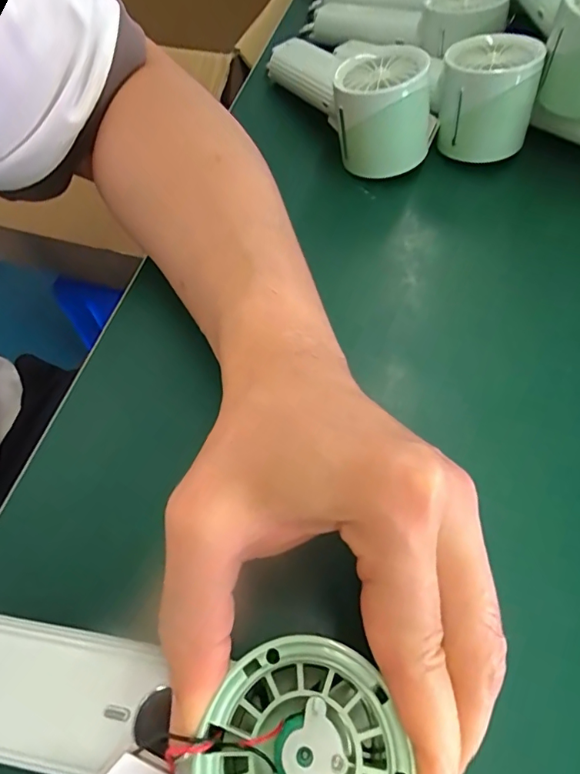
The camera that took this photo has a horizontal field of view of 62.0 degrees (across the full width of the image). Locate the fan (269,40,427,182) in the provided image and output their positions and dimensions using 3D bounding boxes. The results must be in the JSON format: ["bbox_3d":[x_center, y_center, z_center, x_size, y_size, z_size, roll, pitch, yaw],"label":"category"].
[{"bbox_3d":[0.039,-0.230,0.361,0.059,0.056,0.185,-23,60,-11],"label":"fan"}]

